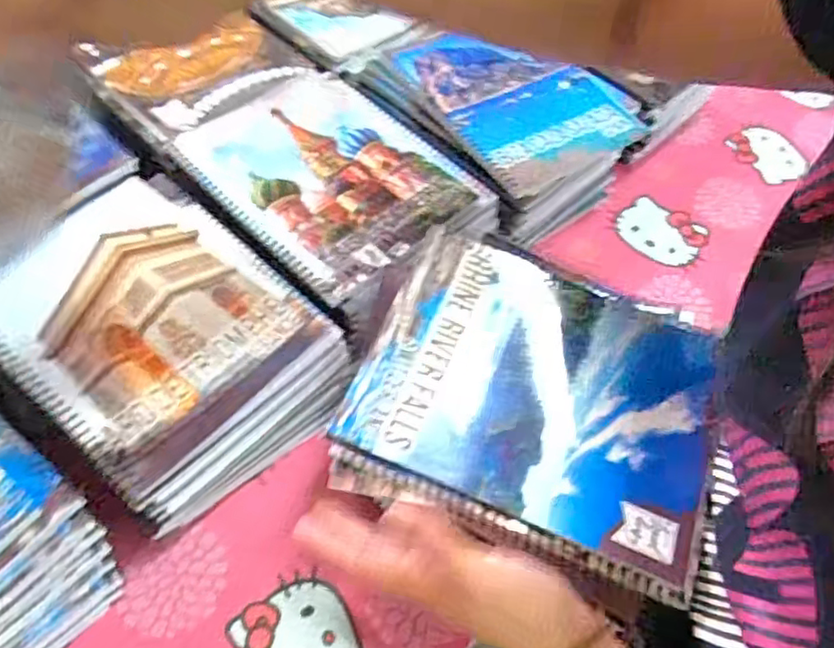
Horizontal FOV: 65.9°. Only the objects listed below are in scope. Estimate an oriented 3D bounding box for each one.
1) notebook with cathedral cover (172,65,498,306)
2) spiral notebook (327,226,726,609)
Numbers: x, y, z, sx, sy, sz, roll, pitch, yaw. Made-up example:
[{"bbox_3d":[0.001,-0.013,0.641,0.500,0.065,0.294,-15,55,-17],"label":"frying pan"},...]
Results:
[{"bbox_3d":[-0.070,-0.124,0.495,0.154,0.016,0.216,-35,66,-24],"label":"notebook with cathedral cover"},{"bbox_3d":[0.066,0.039,0.368,0.197,0.011,0.163,18,65,6],"label":"spiral notebook"}]

